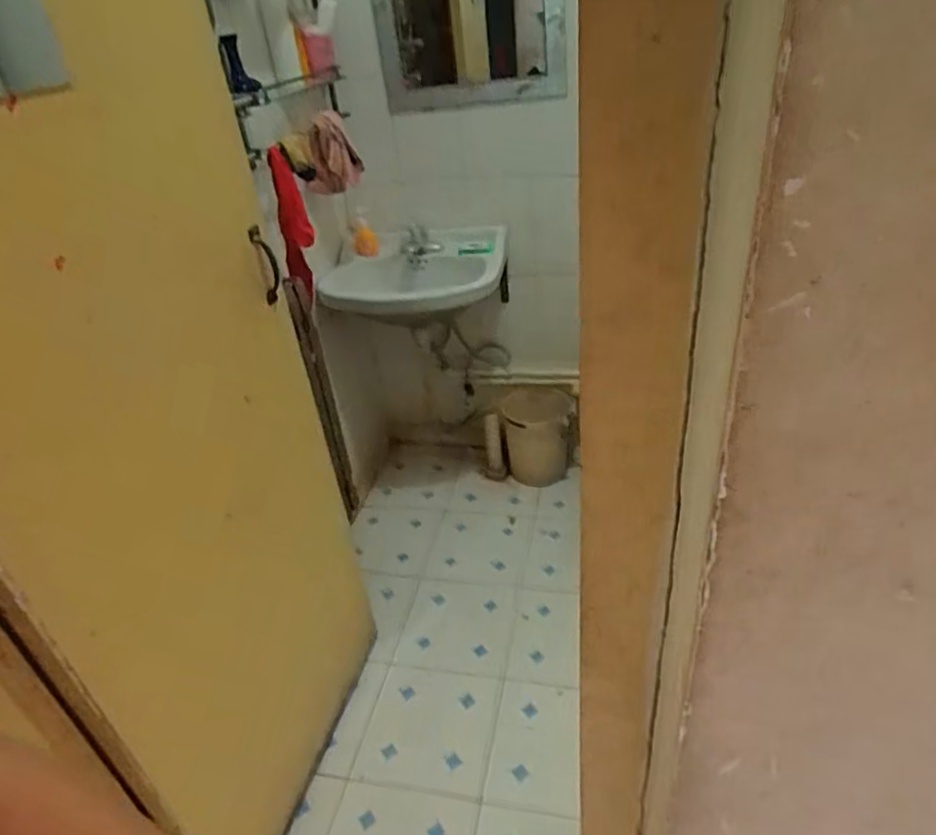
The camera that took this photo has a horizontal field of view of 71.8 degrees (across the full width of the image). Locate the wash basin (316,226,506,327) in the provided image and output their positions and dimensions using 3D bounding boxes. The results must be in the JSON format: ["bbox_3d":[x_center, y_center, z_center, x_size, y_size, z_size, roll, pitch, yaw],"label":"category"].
[{"bbox_3d":[-0.157,-0.386,1.849,0.514,0.193,0.406,-2,33,8],"label":"wash basin"}]

